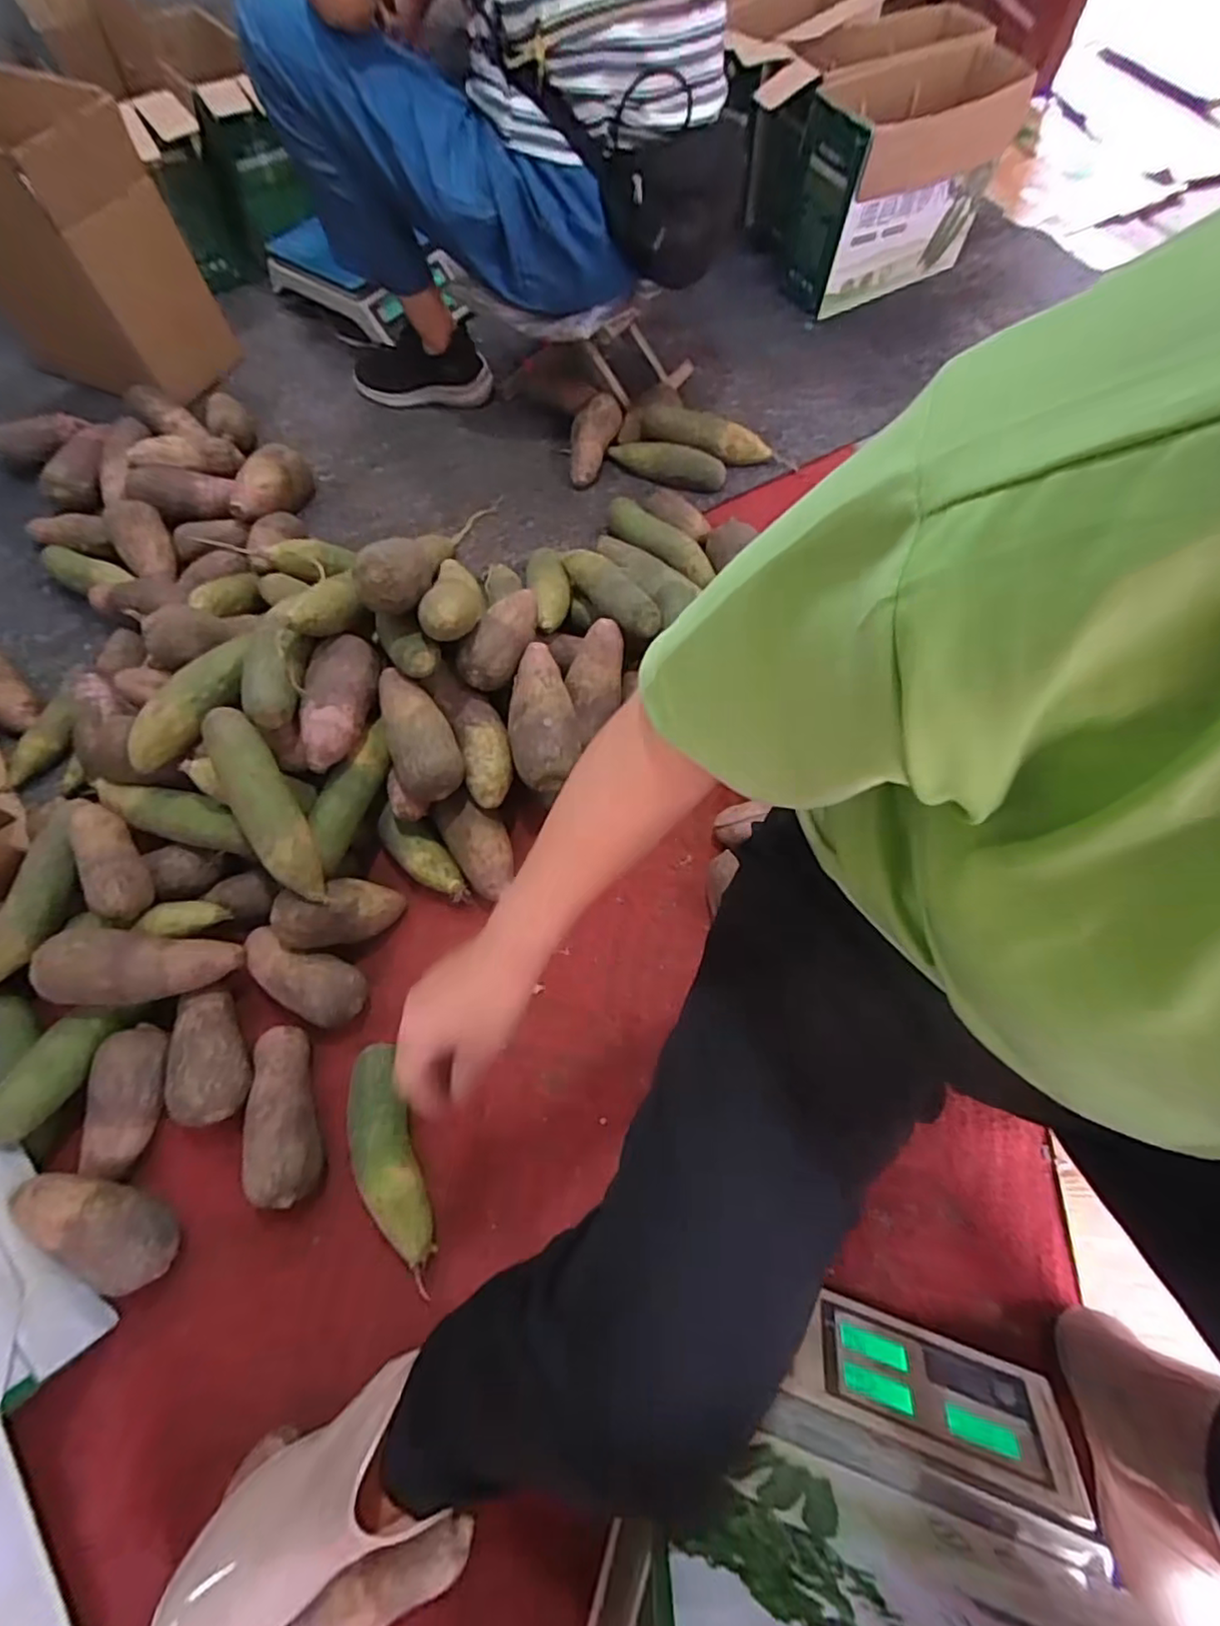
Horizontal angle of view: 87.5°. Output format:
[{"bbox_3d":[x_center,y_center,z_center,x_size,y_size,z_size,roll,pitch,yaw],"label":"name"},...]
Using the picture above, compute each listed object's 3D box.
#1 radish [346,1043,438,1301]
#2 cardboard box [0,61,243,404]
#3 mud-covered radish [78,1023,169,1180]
[{"bbox_3d":[-0.219,0.337,0.623,0.060,0.051,0.211,-17,67,-8],"label":"radish"},{"bbox_3d":[-0.880,-0.921,1.031,0.341,0.335,0.228,24,68,10],"label":"cardboard box"},{"bbox_3d":[-0.483,0.284,0.638,0.064,0.054,0.139,-7,66,-3],"label":"mud-covered radish"}]

